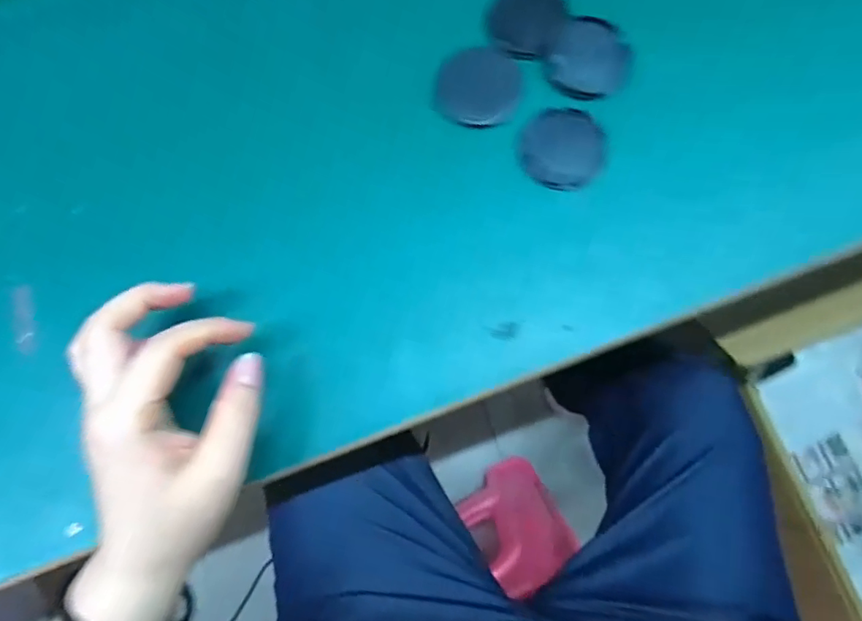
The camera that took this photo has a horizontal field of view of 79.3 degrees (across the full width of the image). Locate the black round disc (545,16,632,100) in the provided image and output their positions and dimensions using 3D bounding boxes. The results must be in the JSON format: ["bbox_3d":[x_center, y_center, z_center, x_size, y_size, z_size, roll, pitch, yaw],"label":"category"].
[{"bbox_3d":[0.097,-0.153,0.317,0.045,0.006,0.046,0,80,1],"label":"black round disc"}]

